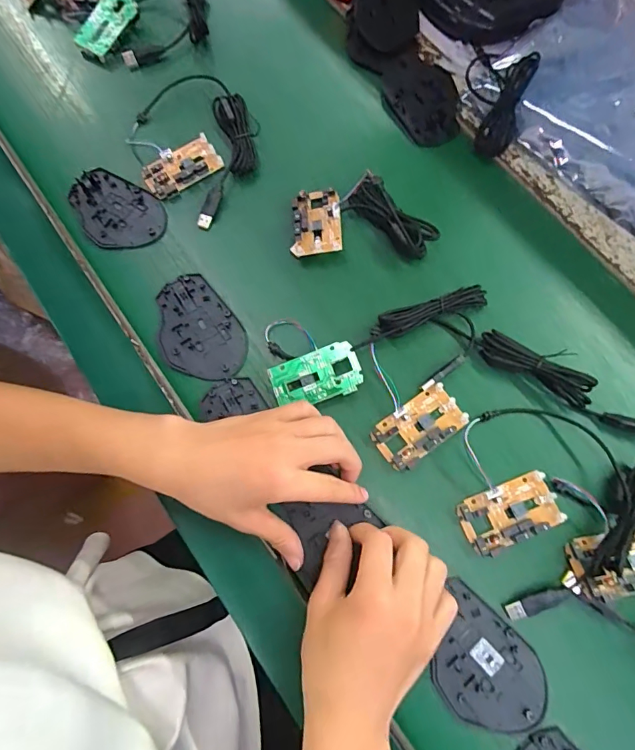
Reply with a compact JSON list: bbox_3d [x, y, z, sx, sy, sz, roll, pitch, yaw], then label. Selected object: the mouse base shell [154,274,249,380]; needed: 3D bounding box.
[{"bbox_3d":[-0.112,-0.041,0.409,0.071,0.005,0.108,-34,76,-9],"label":"mouse base shell"}]

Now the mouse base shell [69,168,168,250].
[{"bbox_3d":[-0.205,-0.165,0.447,0.107,0.006,0.072,37,78,10],"label":"mouse base shell"}]

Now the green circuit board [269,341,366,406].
[{"bbox_3d":[-0.002,0.002,0.387,0.077,0.006,0.044,-19,76,4],"label":"green circuit board"}]

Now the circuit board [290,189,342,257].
[{"bbox_3d":[-0.001,-0.149,0.429,0.046,0.021,0.074,-3,74,0],"label":"circuit board"}]

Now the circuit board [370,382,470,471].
[{"bbox_3d":[0.088,0.046,0.383,0.077,0.012,0.045,-34,76,-9],"label":"circuit board"}]

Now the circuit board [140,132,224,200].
[{"bbox_3d":[-0.141,-0.215,0.454,0.078,0.008,0.042,-35,76,-9],"label":"circuit board"}]

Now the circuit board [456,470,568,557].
[{"bbox_3d":[0.155,0.111,0.353,0.078,0.010,0.044,-22,75,-5],"label":"circuit board"}]

